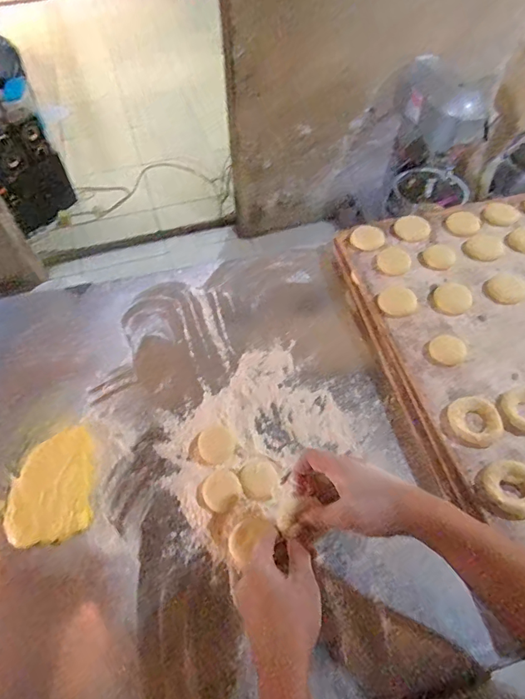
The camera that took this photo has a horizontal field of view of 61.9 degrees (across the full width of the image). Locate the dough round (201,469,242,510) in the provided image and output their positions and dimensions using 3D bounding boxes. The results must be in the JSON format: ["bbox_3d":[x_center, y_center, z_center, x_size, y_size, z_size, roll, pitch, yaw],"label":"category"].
[{"bbox_3d":[-0.050,0.172,0.535,0.046,0.018,0.046,0,56,0],"label":"dough round"}]

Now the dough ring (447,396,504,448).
[{"bbox_3d":[0.264,0.089,0.544,0.060,0.020,0.063,0,55,0],"label":"dough ring"}]

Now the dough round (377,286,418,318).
[{"bbox_3d":[0.203,-0.072,0.659,0.056,0.009,0.054,0,56,0],"label":"dough round"}]

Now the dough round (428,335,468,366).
[{"bbox_3d":[0.261,0.001,0.614,0.050,0.007,0.045,2,55,1],"label":"dough round"}]

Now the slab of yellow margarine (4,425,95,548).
[{"bbox_3d":[-0.259,0.165,0.543,0.097,0.016,0.140,-8,56,-4],"label":"slab of yellow margarine"}]

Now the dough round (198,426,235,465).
[{"bbox_3d":[-0.059,0.125,0.572,0.047,0.012,0.047,0,56,0],"label":"dough round"}]

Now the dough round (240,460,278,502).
[{"bbox_3d":[-0.004,0.163,0.548,0.046,0.006,0.051,-30,61,-18],"label":"dough round"}]

